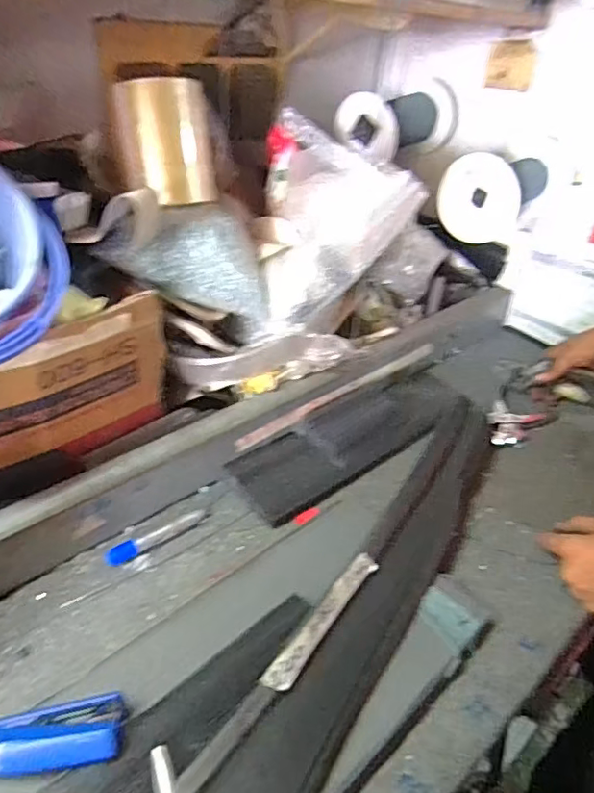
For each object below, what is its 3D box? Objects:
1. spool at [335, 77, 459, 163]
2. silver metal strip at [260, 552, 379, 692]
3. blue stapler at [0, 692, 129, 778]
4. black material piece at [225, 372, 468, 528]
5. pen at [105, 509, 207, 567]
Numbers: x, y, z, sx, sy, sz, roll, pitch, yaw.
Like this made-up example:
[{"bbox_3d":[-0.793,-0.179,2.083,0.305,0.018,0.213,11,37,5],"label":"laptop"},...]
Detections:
[{"bbox_3d":[0.195,-0.523,1.077,0.136,0.109,0.267,28,41,28],"label":"spool"},{"bbox_3d":[0.027,0.205,0.521,0.168,0.006,0.026,-39,97,-44],"label":"silver metal strip"},{"bbox_3d":[-0.192,0.263,0.439,0.107,0.023,0.052,-2,36,-11],"label":"blue stapler"},{"bbox_3d":[0.087,0.049,0.799,0.377,0.012,0.119,-29,53,-32],"label":"black material piece"},{"bbox_3d":[-0.159,0.162,0.647,0.120,0.014,0.020,-18,42,-29],"label":"pen"}]

